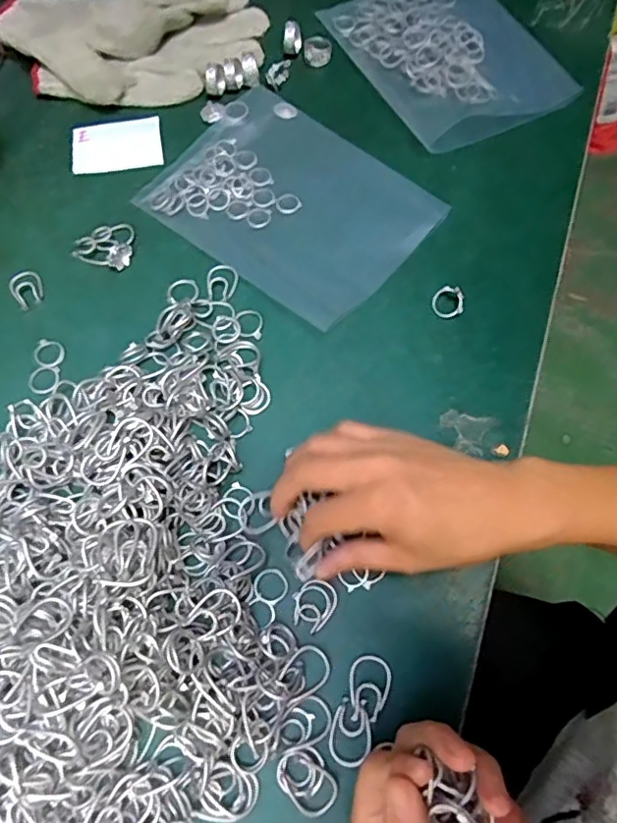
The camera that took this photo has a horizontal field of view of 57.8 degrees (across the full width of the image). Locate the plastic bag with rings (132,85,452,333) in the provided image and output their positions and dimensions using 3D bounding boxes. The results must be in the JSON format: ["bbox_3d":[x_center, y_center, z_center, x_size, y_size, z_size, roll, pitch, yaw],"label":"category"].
[{"bbox_3d":[-0.013,-0.162,0.426,0.197,0.014,0.147,38,74,15],"label":"plastic bag with rings"}]

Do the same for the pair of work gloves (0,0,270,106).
[{"bbox_3d":[-0.146,-0.338,0.491,0.207,0.023,0.173,-33,72,-11],"label":"pair of work gloves"}]

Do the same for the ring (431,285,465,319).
[{"bbox_3d":[0.097,-0.077,0.387,0.021,0.007,0.023,-1,69,1],"label":"ring"}]

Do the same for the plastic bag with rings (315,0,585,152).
[{"bbox_3d":[0.120,-0.306,0.468,0.143,0.028,0.206,-24,70,-8],"label":"plastic bag with rings"}]

